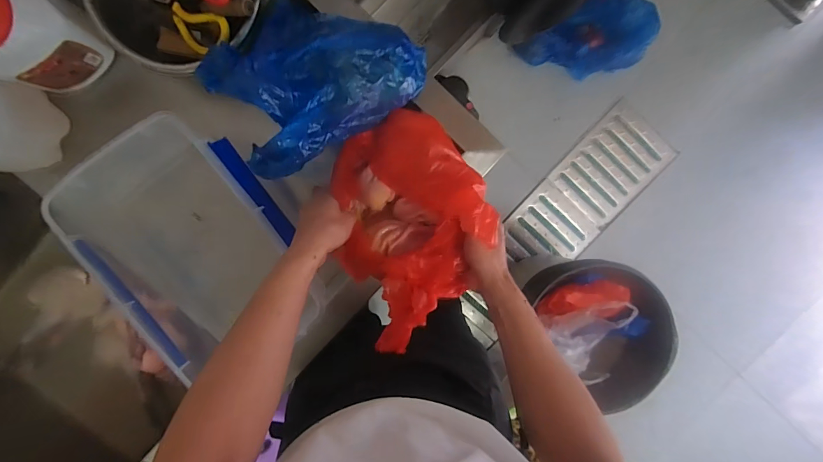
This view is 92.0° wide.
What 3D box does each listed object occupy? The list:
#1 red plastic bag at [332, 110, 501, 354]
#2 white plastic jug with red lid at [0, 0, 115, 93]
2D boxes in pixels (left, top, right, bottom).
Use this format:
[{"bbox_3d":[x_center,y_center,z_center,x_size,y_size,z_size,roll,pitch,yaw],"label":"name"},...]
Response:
[{"bbox_3d":[0.001,-0.009,0.572,0.219,0.127,0.305,-24,97,1],"label":"red plastic bag"},{"bbox_3d":[-0.510,-0.262,0.524,0.099,0.163,0.129,42,94,-6],"label":"white plastic jug with red lid"}]

